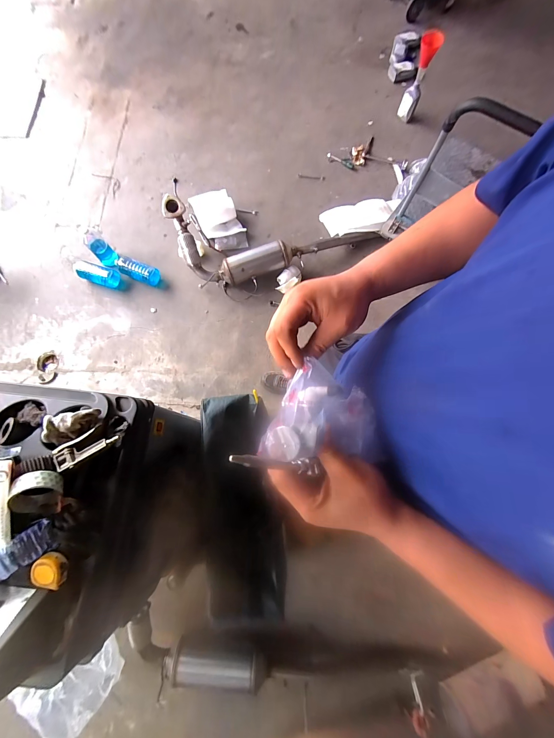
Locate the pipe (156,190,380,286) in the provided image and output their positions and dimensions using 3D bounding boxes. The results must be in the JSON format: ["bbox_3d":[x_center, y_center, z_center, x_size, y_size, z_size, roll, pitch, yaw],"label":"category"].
[{"bbox_3d":[-0.020,-0.629,1.499,1.118,0.233,0.369,3,75,0],"label":"pipe"}]

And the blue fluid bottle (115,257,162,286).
[{"bbox_3d":[-0.749,-0.523,1.540,0.262,0.069,0.075,19,76,4],"label":"blue fluid bottle"}]

